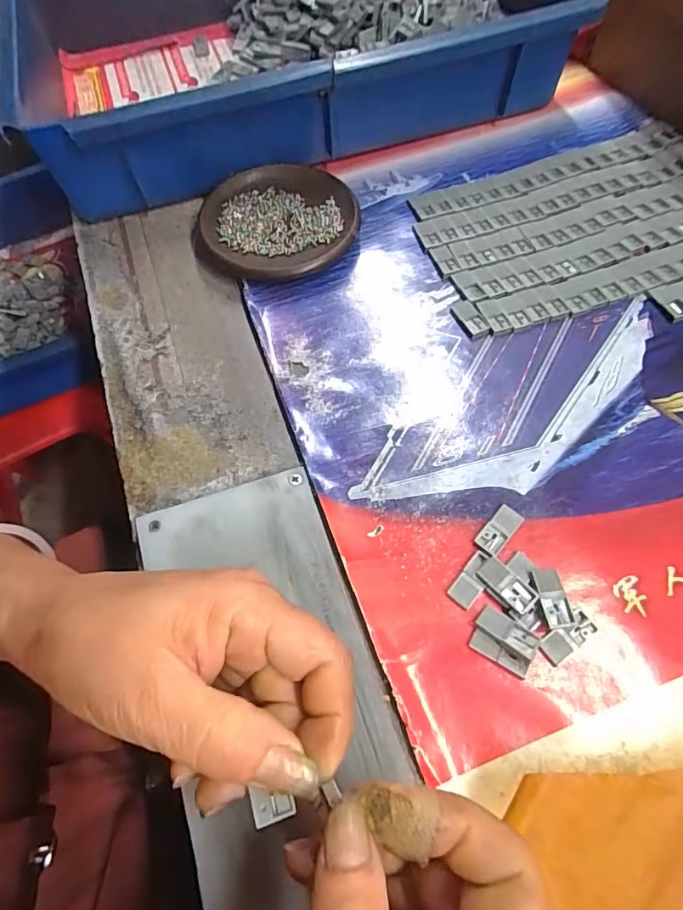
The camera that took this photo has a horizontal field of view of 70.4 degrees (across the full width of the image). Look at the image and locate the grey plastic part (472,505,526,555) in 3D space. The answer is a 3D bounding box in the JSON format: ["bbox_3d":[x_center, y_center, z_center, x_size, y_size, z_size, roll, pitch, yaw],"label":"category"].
[{"bbox_3d":[0.082,0.039,0.252,0.014,0.004,0.029,40,72,20],"label":"grey plastic part"}]

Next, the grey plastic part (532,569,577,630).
[{"bbox_3d":[0.101,0.069,0.233,0.012,0.006,0.028,-11,64,-2],"label":"grey plastic part"}]

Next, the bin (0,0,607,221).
[{"bbox_3d":[-0.049,-0.366,0.415,0.434,0.075,0.305,-18,65,-6],"label":"bin"}]

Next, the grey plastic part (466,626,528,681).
[{"bbox_3d":[0.073,0.092,0.224,0.027,0.007,0.009,30,69,16],"label":"grey plastic part"}]

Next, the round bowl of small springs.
[{"bbox_3d":[-0.044,-0.168,0.354,0.106,0.017,0.109,-1,64,3],"label":"round bowl of small springs"}]

